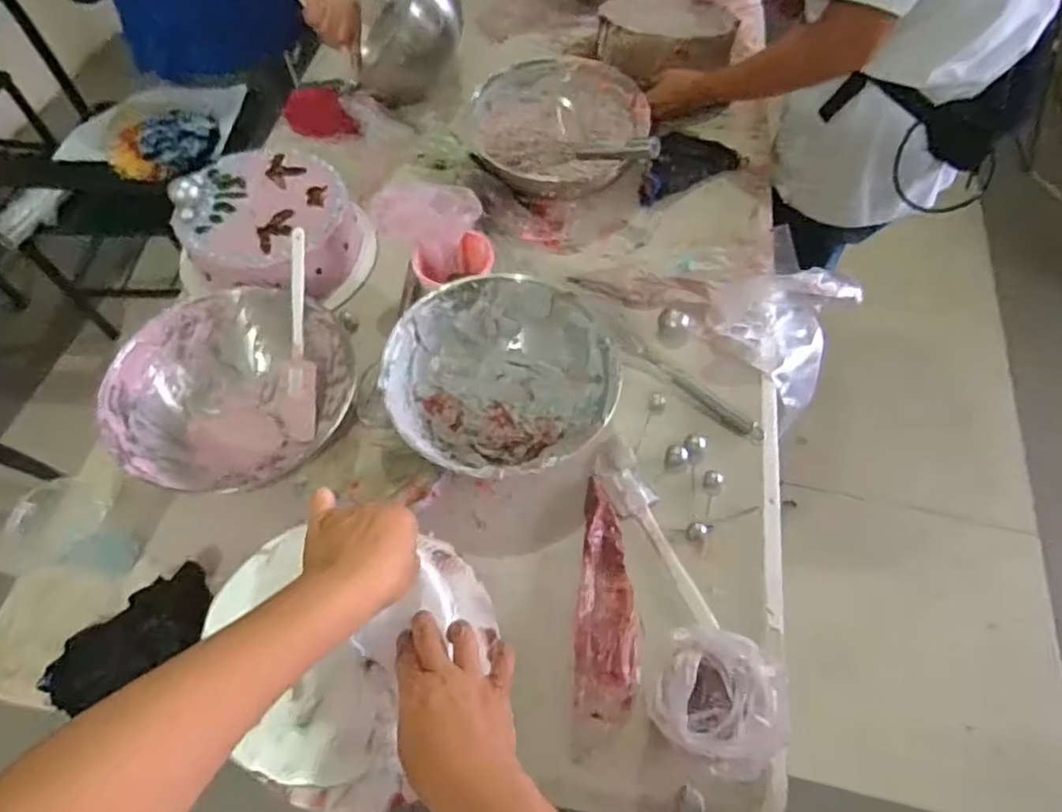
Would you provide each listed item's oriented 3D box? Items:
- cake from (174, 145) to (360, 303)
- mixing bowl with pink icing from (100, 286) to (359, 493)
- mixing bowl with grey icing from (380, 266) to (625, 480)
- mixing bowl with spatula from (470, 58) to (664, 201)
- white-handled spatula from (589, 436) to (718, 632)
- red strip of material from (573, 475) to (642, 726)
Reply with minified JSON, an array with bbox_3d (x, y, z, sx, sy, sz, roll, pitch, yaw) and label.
[{"bbox_3d":[-0.327,-0.231,0.798,0.195,0.084,0.208,10,60,6],"label":"cake"},{"bbox_3d":[-0.312,-0.020,0.687,0.236,0.092,0.194,-20,62,-12],"label":"mixing bowl with pink icing"},{"bbox_3d":[-0.037,-0.029,0.692,0.227,0.089,0.212,0,60,0],"label":"mixing bowl with grey icing"},{"bbox_3d":[0.038,-0.364,0.873,0.230,0.090,0.221,0,60,0],"label":"mixing bowl with spatula"},{"bbox_3d":[0.124,0.125,0.645,0.048,0.014,0.210,-22,62,-13],"label":"white-handled spatula"},{"bbox_3d":[0.076,0.180,0.608,0.058,0.027,0.221,6,60,3],"label":"red strip of material"}]

